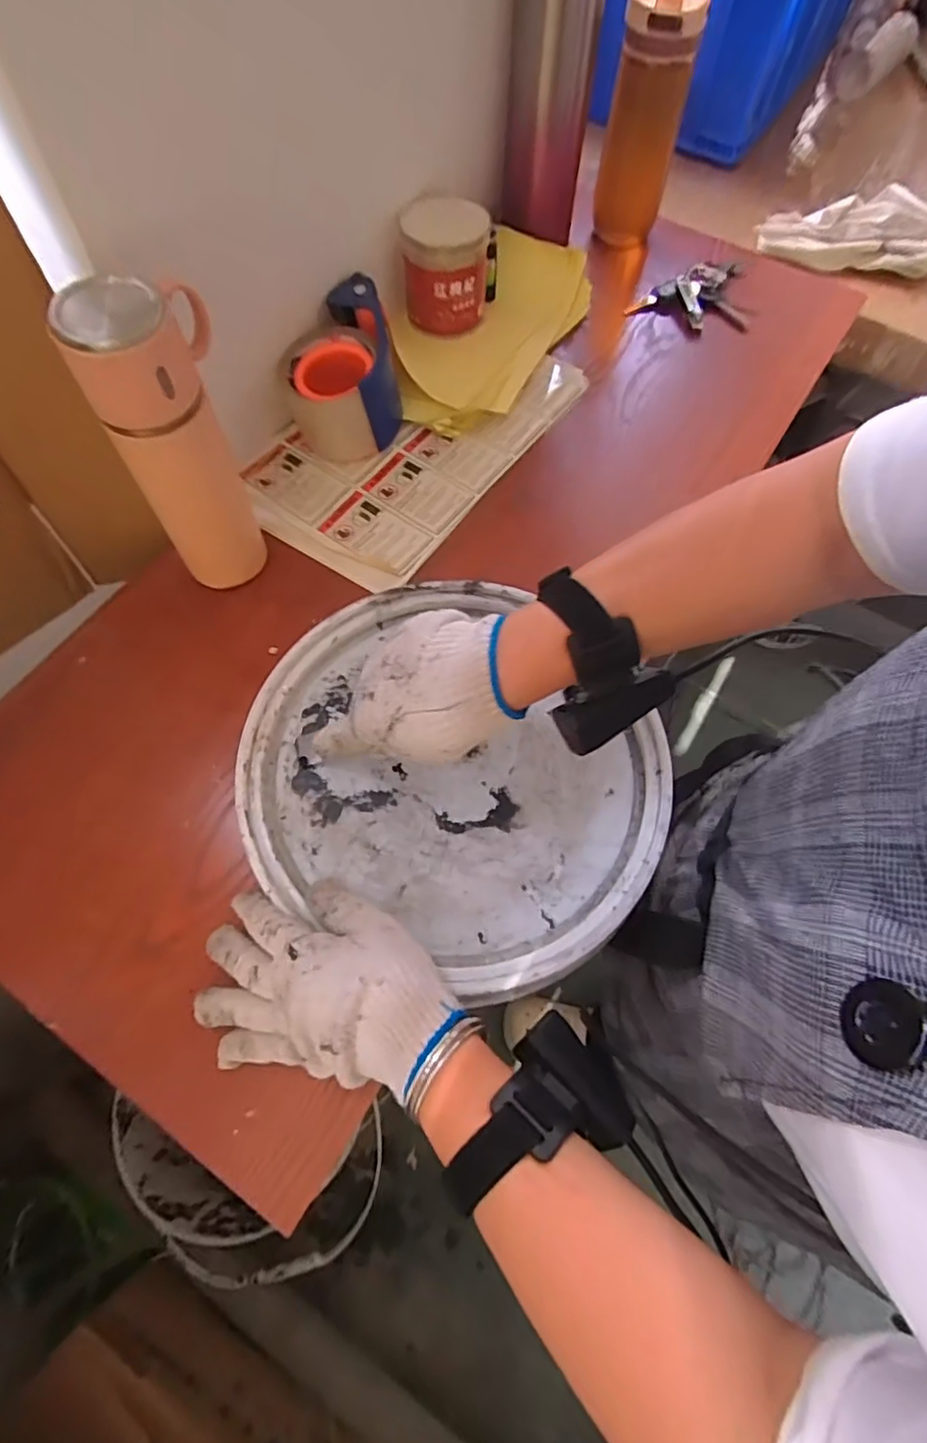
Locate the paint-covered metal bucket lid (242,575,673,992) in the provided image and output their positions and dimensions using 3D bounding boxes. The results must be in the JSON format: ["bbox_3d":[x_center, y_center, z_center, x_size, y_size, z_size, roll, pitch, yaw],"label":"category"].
[{"bbox_3d":[-0.004,0.027,0.443,0.286,0.022,0.263,0,65,0],"label":"paint-covered metal bucket lid"}]

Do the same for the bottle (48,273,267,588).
[{"bbox_3d":[-0.192,-0.187,0.445,0.080,0.213,0.062,-23,67,-10],"label":"bottle"}]

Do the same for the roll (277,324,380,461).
[{"bbox_3d":[-0.121,-0.299,0.574,0.084,0.071,0.091,0,65,0],"label":"roll"}]

